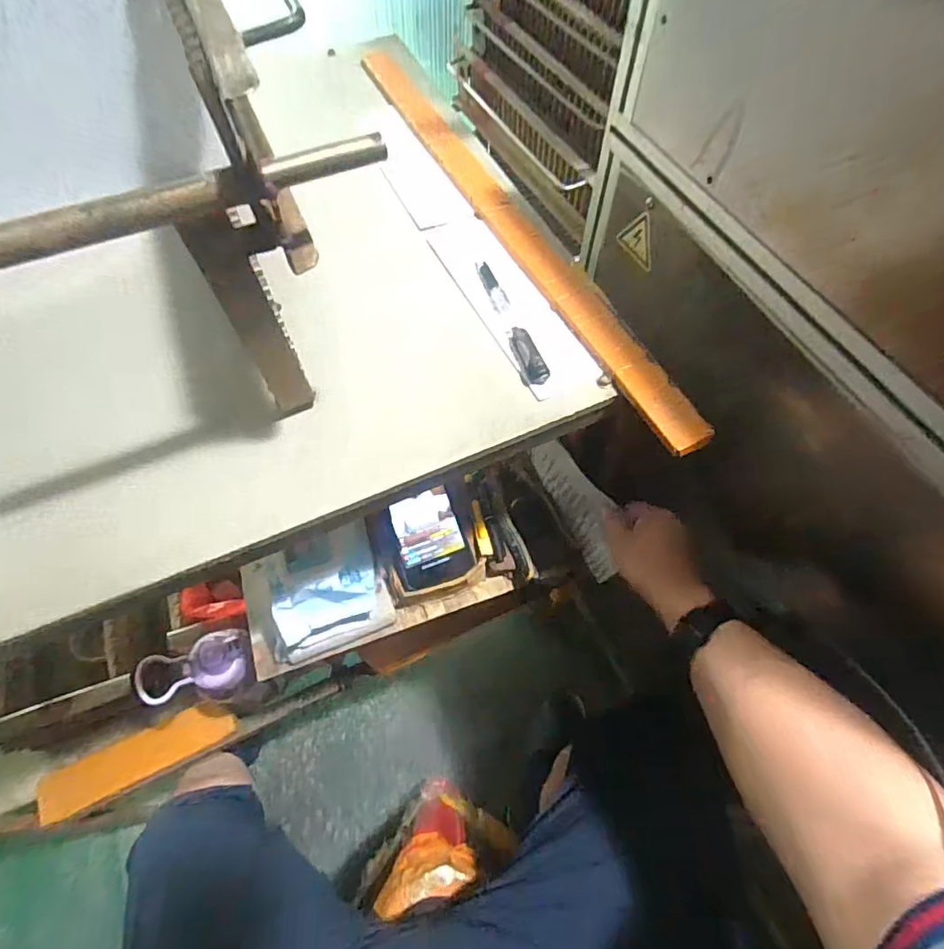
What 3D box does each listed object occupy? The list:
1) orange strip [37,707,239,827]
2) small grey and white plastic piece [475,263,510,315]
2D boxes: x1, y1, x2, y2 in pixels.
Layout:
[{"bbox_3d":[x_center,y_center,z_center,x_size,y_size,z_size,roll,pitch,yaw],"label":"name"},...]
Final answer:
[{"bbox_3d":[-0.486,0.415,0.782,0.246,0.034,0.064,-18,62,-24],"label":"orange strip"},{"bbox_3d":[0.017,-0.160,0.452,0.012,0.008,0.064,-17,63,-9],"label":"small grey and white plastic piece"}]

